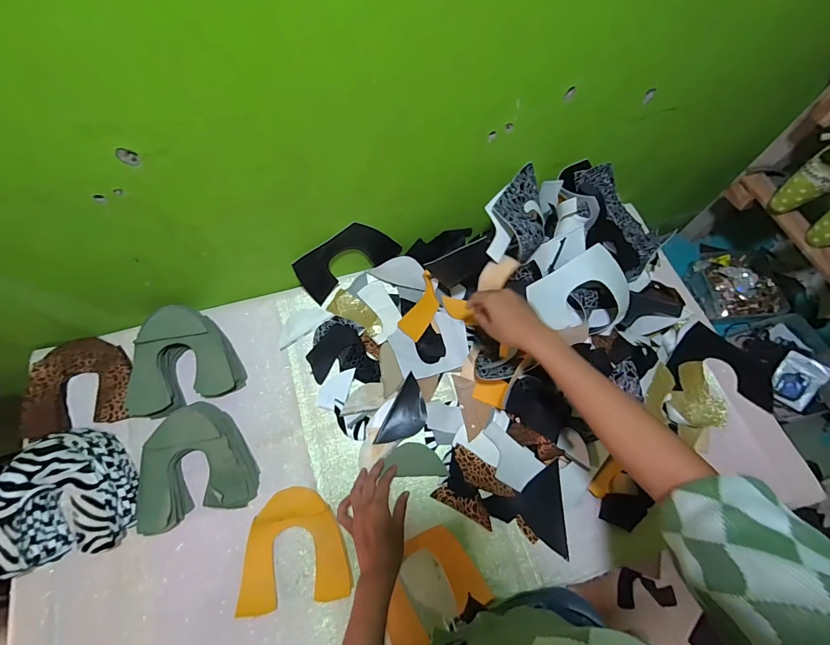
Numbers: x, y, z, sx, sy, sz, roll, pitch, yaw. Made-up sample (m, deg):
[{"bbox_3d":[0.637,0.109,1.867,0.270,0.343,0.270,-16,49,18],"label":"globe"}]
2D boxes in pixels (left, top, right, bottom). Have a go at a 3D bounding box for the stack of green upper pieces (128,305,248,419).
[{"bbox_3d":[-0.401,0.062,0.647,0.176,0.064,0.161,-20,68,-9],"label":"stack of green upper pieces"}]

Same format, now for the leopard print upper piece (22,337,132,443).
[{"bbox_3d":[-0.562,0.098,0.636,0.148,0.033,0.159,-14,67,-7],"label":"leopard print upper piece"}]

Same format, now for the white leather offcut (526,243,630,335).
[{"bbox_3d":[0.271,-0.035,0.613,0.156,0.024,0.138,-26,103,-6],"label":"white leather offcut"}]

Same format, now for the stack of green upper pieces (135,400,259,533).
[{"bbox_3d":[-0.346,0.216,0.596,0.164,0.040,0.168,-17,68,-8],"label":"stack of green upper pieces"}]

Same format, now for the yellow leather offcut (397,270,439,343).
[{"bbox_3d":[0.015,-0.028,0.708,0.054,0.011,0.123,29,78,-16],"label":"yellow leather offcut"}]

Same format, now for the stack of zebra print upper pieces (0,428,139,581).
[{"bbox_3d":[-0.510,0.244,0.550,0.166,0.069,0.181,-14,67,-6],"label":"stack of zebra print upper pieces"}]

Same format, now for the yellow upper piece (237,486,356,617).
[{"bbox_3d":[-0.177,0.329,0.565,0.151,0.014,0.151,-9,67,-4],"label":"yellow upper piece"}]

